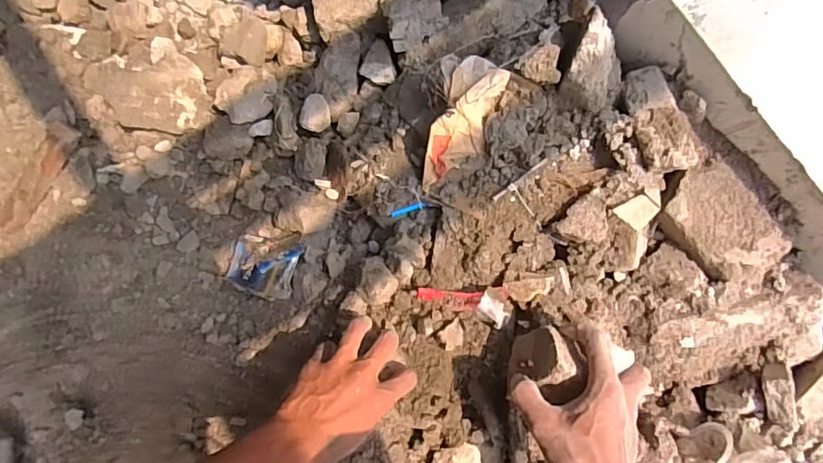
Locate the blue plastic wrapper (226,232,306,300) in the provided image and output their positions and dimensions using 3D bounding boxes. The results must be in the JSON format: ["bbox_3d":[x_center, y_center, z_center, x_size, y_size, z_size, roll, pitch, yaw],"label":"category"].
[{"bbox_3d":[-0.181,0.037,0.626,0.095,0.016,0.078,10,78,24],"label":"blue plastic wrapper"}]

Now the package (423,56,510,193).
[{"bbox_3d":[0.049,-0.115,0.563,0.070,0.030,0.147,23,105,0],"label":"package"}]

